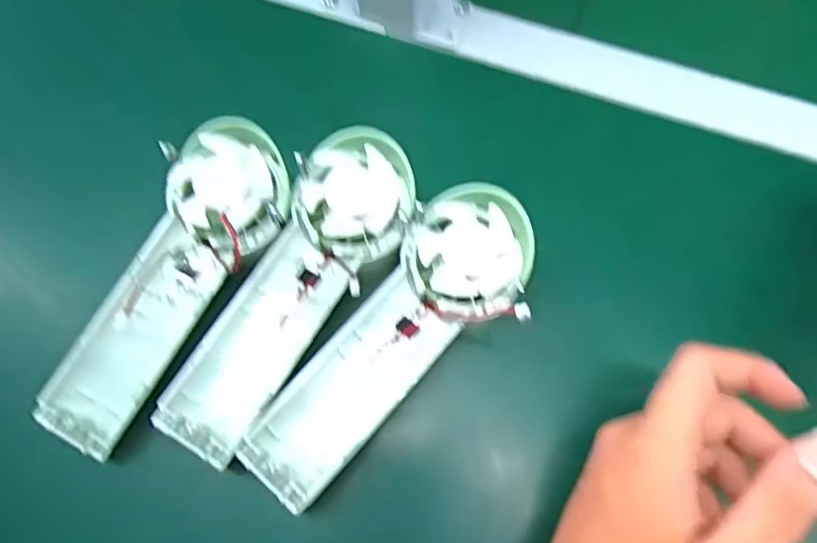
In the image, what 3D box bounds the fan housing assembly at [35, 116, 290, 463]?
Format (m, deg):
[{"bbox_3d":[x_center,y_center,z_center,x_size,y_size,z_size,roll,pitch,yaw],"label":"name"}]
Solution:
[{"bbox_3d":[-0.121,0.005,0.282,0.062,0.044,0.172,29,75,10],"label":"fan housing assembly"}]

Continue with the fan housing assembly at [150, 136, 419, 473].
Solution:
[{"bbox_3d":[-0.060,0.008,0.288,0.059,0.040,0.171,34,76,11],"label":"fan housing assembly"}]

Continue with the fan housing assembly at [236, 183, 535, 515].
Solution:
[{"bbox_3d":[-0.006,0.036,0.282,0.061,0.047,0.178,39,77,12],"label":"fan housing assembly"}]

